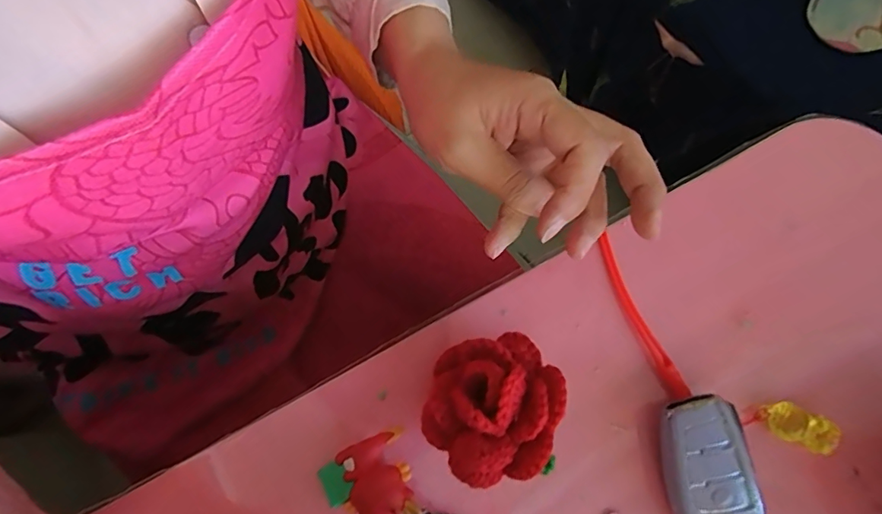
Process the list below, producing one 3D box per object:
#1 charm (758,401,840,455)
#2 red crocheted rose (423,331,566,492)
[{"bbox_3d":[0.178,0.084,0.246,0.034,0.006,0.017,22,76,7],"label":"charm"},{"bbox_3d":[0.024,0.071,0.236,0.058,0.049,0.066,15,75,5],"label":"red crocheted rose"}]

